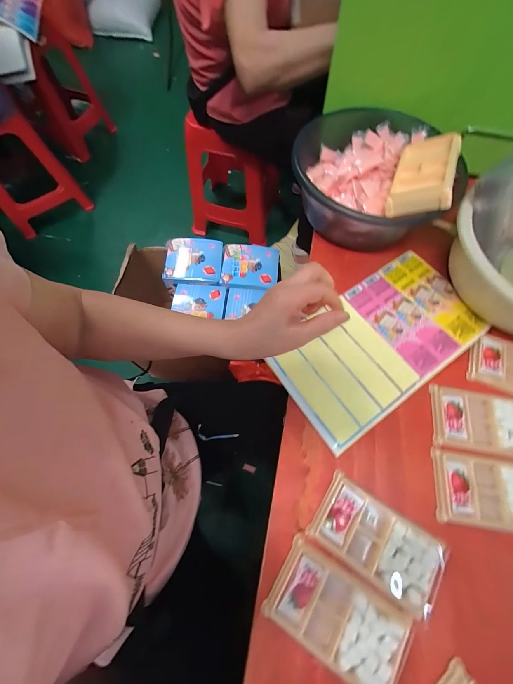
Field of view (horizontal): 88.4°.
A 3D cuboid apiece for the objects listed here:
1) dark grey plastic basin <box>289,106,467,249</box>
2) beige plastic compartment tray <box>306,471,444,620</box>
[{"bbox_3d":[0.188,-0.276,0.454,0.236,0.115,0.264,3,67,2],"label":"dark grey plastic basin"},{"bbox_3d":[0.133,0.224,0.294,0.134,0.015,0.080,32,71,13],"label":"beige plastic compartment tray"}]

